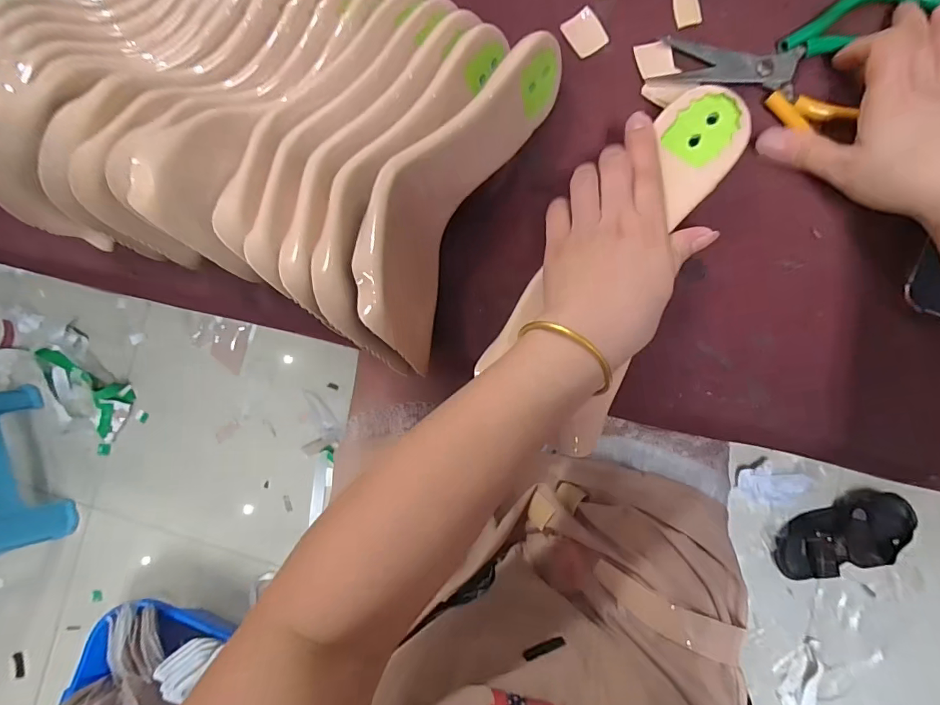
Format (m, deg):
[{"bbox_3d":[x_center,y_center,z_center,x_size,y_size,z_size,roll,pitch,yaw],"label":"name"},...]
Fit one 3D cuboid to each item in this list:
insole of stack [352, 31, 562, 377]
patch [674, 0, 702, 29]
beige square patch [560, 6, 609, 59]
[{"bbox_3d":[-0.013,-0.105,0.301,0.062,0.091,0.235,23,91,7],"label":"insole of stack"},{"bbox_3d":[0.158,-0.253,0.333,0.017,0.004,0.029,-7,87,7],"label":"patch"},{"bbox_3d":[0.085,-0.236,0.340,0.026,0.005,0.031,-32,84,5],"label":"beige square patch"}]

